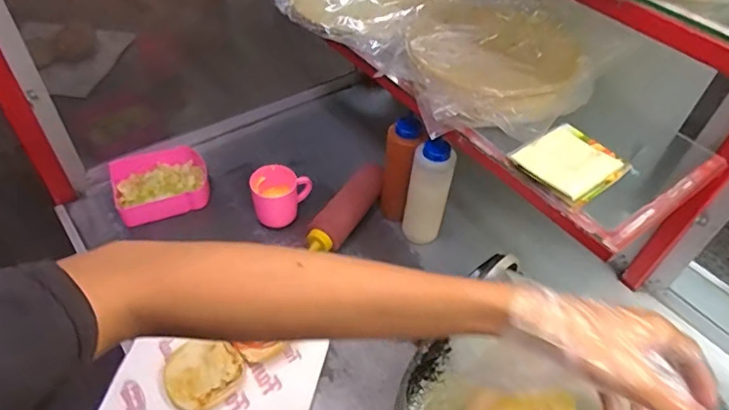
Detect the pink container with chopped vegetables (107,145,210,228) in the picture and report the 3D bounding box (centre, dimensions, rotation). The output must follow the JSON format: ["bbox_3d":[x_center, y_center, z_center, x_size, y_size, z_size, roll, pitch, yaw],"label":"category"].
[{"bbox_3d":[-0.347,-0.032,0.859,0.151,0.033,0.160,-17,49,-17],"label":"pink container with chopped vegetables"}]

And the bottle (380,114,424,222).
[{"bbox_3d":[0.056,-0.051,0.791,0.052,0.179,0.047,9,47,7],"label":"bottle"}]

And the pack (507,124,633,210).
[{"bbox_3d":[0.227,-0.045,0.553,0.101,0.021,0.090,-28,54,-25],"label":"pack"}]

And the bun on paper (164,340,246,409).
[{"bbox_3d":[-0.209,0.217,0.645,0.090,0.028,0.088,1,47,-1],"label":"bun on paper"}]

